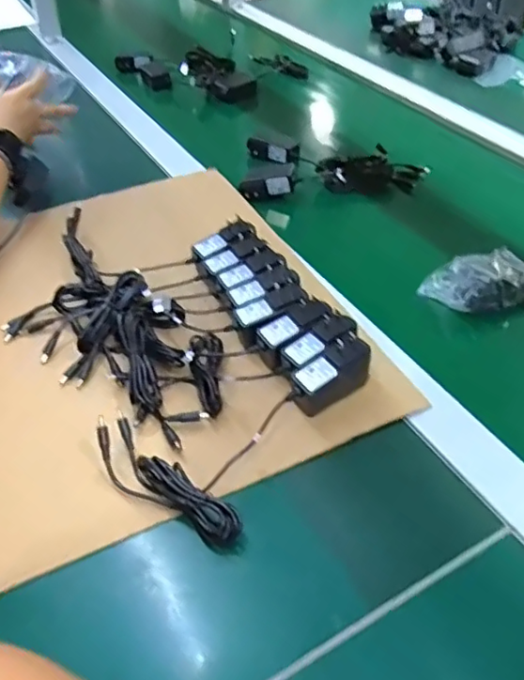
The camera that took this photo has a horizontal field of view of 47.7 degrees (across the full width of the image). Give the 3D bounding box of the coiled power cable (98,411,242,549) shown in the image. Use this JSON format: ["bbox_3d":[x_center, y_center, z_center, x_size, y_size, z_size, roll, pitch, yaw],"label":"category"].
[{"bbox_3d":[-0.074,0.106,0.442,0.138,0.026,0.038,31,51,30],"label":"coiled power cable"}]

